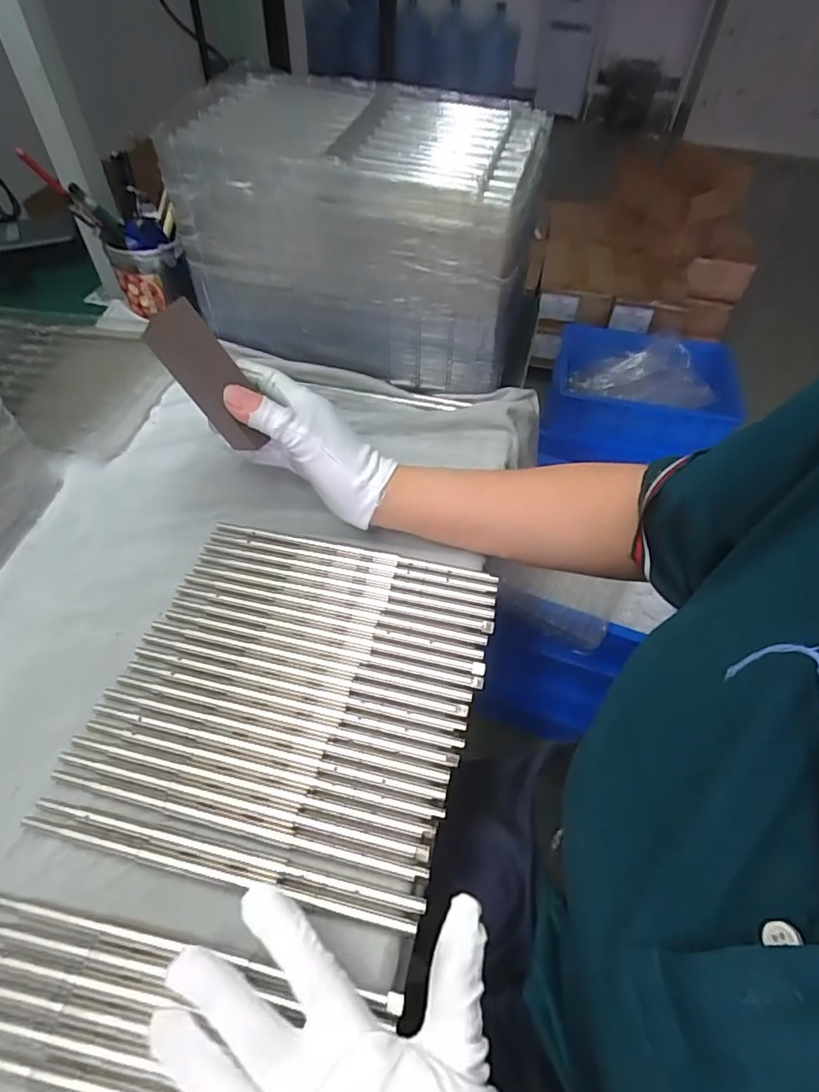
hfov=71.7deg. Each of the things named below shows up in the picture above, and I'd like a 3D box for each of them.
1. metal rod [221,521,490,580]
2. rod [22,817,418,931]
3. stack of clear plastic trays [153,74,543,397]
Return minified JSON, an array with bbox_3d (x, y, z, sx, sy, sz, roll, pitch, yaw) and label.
[{"bbox_3d":[-0.041,0.001,0.415,0.209,0.004,0.010,13,52,7],"label":"metal rod"},{"bbox_3d":[-0.101,0.164,0.288,0.210,0.008,0.006,11,52,6],"label":"rod"},{"bbox_3d":[-0.035,-0.274,0.515,0.287,0.186,0.185,17,53,10],"label":"stack of clear plastic trays"}]

